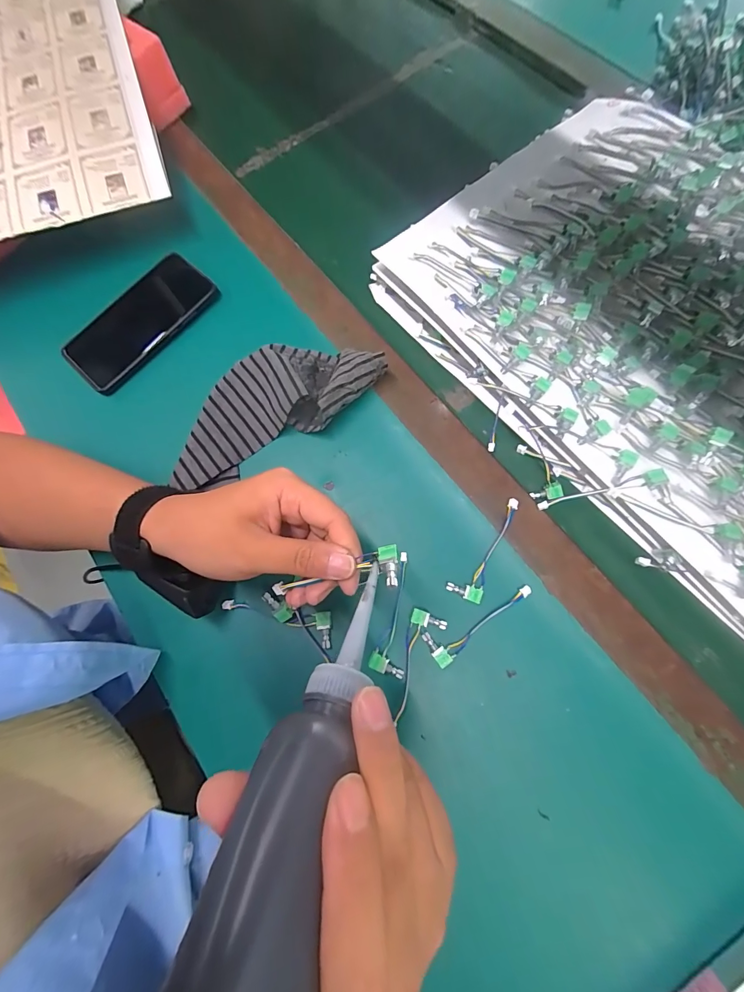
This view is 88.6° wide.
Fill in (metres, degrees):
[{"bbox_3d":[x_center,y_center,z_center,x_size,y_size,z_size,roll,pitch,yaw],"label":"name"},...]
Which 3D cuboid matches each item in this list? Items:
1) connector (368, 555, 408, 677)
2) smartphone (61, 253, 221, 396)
[{"bbox_3d":[0.017,0.095,0.312,0.026,0.008,0.096,6,74,6],"label":"connector"},{"bbox_3d":[-0.246,-0.186,0.405,0.084,0.015,0.162,43,79,14],"label":"smartphone"}]

